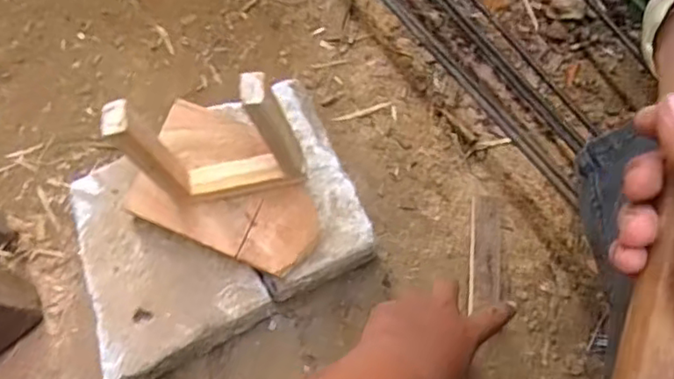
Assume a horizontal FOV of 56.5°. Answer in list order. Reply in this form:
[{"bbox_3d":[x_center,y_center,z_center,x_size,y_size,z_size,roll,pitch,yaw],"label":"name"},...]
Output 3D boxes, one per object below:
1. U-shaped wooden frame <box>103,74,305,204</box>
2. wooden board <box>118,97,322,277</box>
[{"bbox_3d":[-0.101,-0.036,0.515,0.135,0.149,0.034,-9,69,-2],"label":"U-shaped wooden frame"},{"bbox_3d":[-0.099,-0.002,0.592,0.187,0.032,0.118,24,75,11],"label":"wooden board"}]

